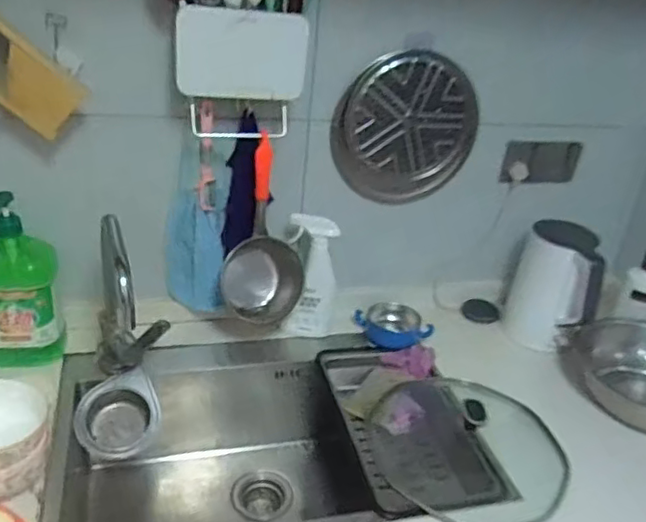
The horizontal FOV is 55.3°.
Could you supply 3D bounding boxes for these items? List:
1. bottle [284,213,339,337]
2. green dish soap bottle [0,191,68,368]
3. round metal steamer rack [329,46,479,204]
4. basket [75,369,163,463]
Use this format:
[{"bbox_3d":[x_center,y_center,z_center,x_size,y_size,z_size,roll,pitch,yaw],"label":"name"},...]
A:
[{"bbox_3d":[-0.020,0.028,1.173,0.091,0.250,0.056,13,29,11],"label":"bottle"},{"bbox_3d":[-0.511,0.037,1.030,0.130,0.294,0.104,-9,33,-26],"label":"green dish soap bottle"},{"bbox_3d":[0.148,-0.244,1.128,0.259,0.263,0.059,4,29,-5],"label":"round metal steamer rack"},{"bbox_3d":[-0.352,0.271,1.063,0.148,0.075,0.130,-34,86,-33],"label":"basket"}]

